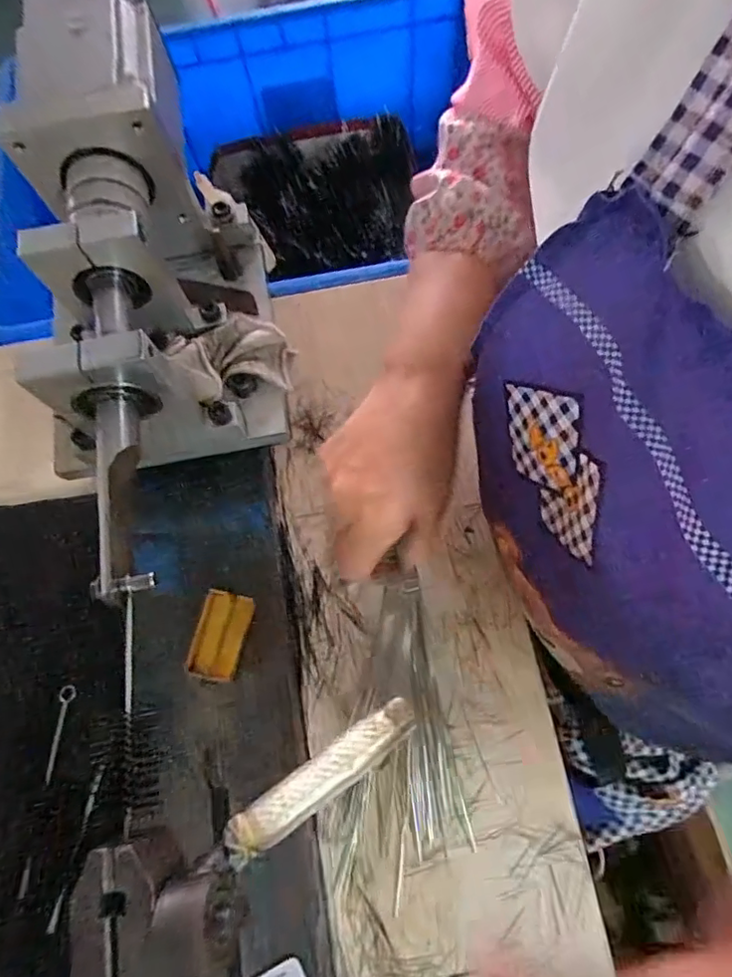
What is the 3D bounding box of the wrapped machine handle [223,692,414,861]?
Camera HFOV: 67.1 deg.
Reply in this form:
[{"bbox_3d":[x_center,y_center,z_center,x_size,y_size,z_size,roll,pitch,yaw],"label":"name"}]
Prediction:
[{"bbox_3d":[-0.016,0.122,0.237,0.090,0.011,0.017,-29,73,-23],"label":"wrapped machine handle"}]

